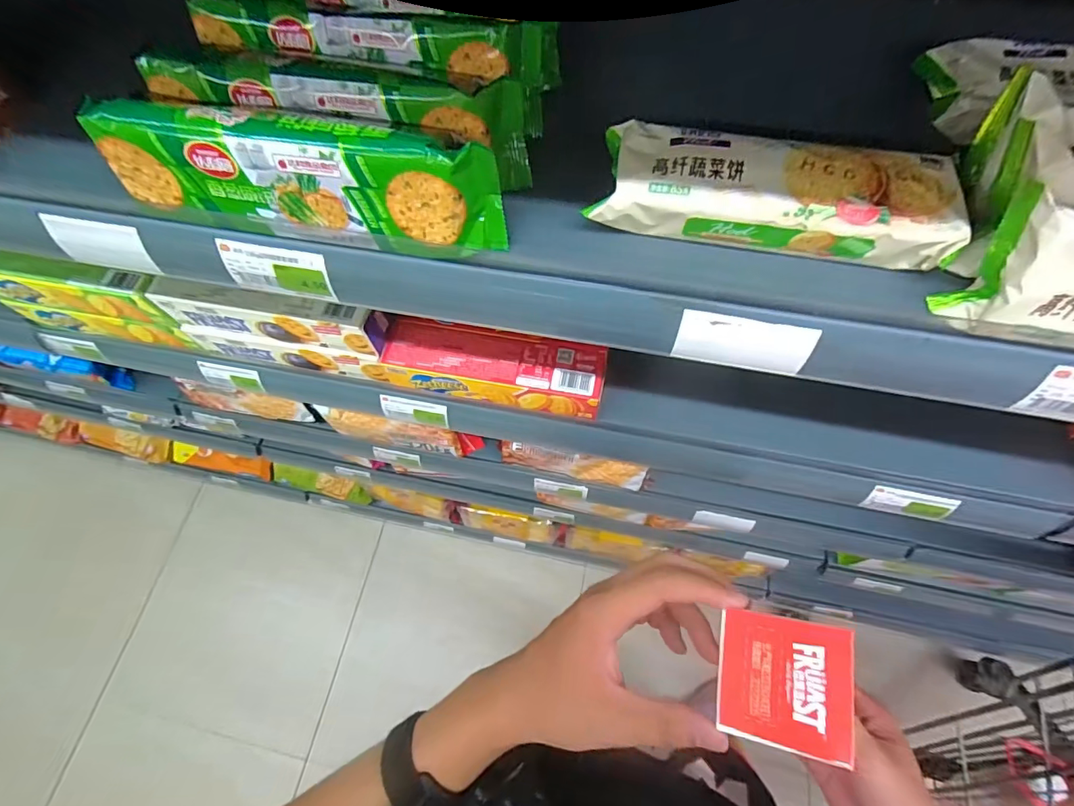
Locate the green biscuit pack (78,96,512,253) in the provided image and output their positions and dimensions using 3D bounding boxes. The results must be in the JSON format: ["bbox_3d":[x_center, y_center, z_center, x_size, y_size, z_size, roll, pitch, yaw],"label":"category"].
[{"bbox_3d":[-0.143,-0.137,0.296,0.243,0.061,0.039,6,68,6],"label":"green biscuit pack"}]

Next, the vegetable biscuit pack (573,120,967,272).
[{"bbox_3d":[0.140,-0.128,0.294,0.198,0.034,0.071,11,68,8],"label":"vegetable biscuit pack"}]

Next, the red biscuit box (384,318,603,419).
[{"bbox_3d":[-0.045,-0.041,0.520,0.229,0.049,0.066,10,68,7],"label":"red biscuit box"}]

